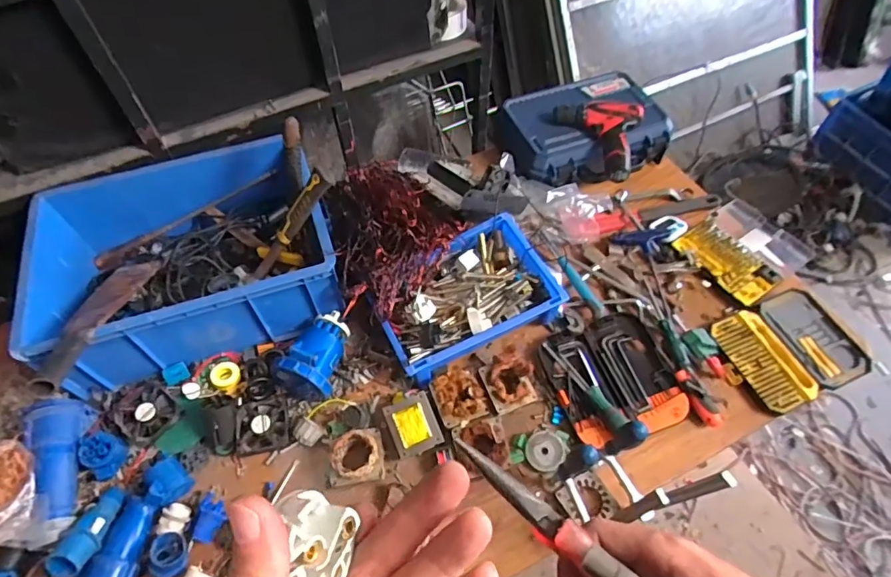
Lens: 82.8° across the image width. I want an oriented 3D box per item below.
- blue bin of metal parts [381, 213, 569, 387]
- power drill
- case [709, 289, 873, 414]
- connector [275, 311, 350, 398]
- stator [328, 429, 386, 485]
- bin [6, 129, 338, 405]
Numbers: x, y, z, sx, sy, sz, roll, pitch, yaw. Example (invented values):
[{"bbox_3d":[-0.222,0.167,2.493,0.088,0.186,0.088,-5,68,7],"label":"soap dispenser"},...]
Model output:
[{"bbox_3d":[0.033,0.011,0.913,0.319,0.074,0.208,-25,58,-16],"label":"blue bin of metal parts"},{"bbox_3d":[0.312,-0.333,1.092,0.197,0.056,0.180,12,56,9],"label":"power drill"},{"bbox_3d":[0.621,0.109,0.922,0.261,0.027,0.184,-20,57,-13],"label":"case"},{"bbox_3d":[-0.210,0.110,0.866,0.092,0.115,0.141,18,57,13],"label":"connector"},{"bbox_3d":[-0.138,0.264,0.794,0.079,0.048,0.080,-7,55,-4],"label":"stator"},{"bbox_3d":[-0.458,-0.084,0.919,0.474,0.197,0.404,-18,57,-11],"label":"bin"}]

